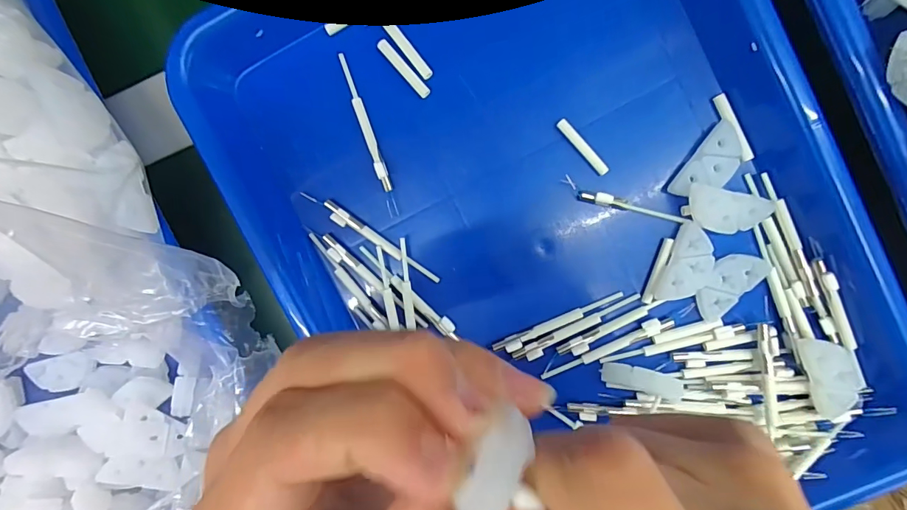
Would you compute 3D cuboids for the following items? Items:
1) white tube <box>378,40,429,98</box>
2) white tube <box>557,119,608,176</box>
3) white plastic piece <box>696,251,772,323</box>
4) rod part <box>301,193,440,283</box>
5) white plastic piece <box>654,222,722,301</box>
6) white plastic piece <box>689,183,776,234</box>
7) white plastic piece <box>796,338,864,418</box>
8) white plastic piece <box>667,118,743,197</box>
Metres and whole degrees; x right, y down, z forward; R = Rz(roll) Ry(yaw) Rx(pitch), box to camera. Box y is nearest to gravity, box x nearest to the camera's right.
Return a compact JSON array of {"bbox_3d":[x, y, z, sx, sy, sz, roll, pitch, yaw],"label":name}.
[{"bbox_3d":[-0.024,-0.091,0.217,0.006,0.004,0.034,-41,91,7],"label":"white tube"},{"bbox_3d":[0.063,-0.052,0.216,0.005,0.004,0.033,-41,91,7],"label":"white tube"},{"bbox_3d":[0.133,0.013,0.216,0.039,0.004,0.020,-43,91,7],"label":"white plastic piece"},{"bbox_3d":[-0.041,-0.008,0.228,0.078,0.007,0.007,35,97,0],"label":"rod part"},{"bbox_3d":[0.116,0.006,0.214,0.026,0.004,0.038,19,96,2],"label":"white plastic piece"},{"bbox_3d":[0.128,-0.020,0.207,0.039,0.008,0.018,15,96,3],"label":"white plastic piece"},{"bbox_3d":[0.175,0.056,0.206,0.017,0.010,0.039,-23,93,6],"label":"white plastic piece"},{"bbox_3d":[0.122,-0.041,0.210,0.020,0.006,0.040,38,97,0],"label":"white plastic piece"}]

